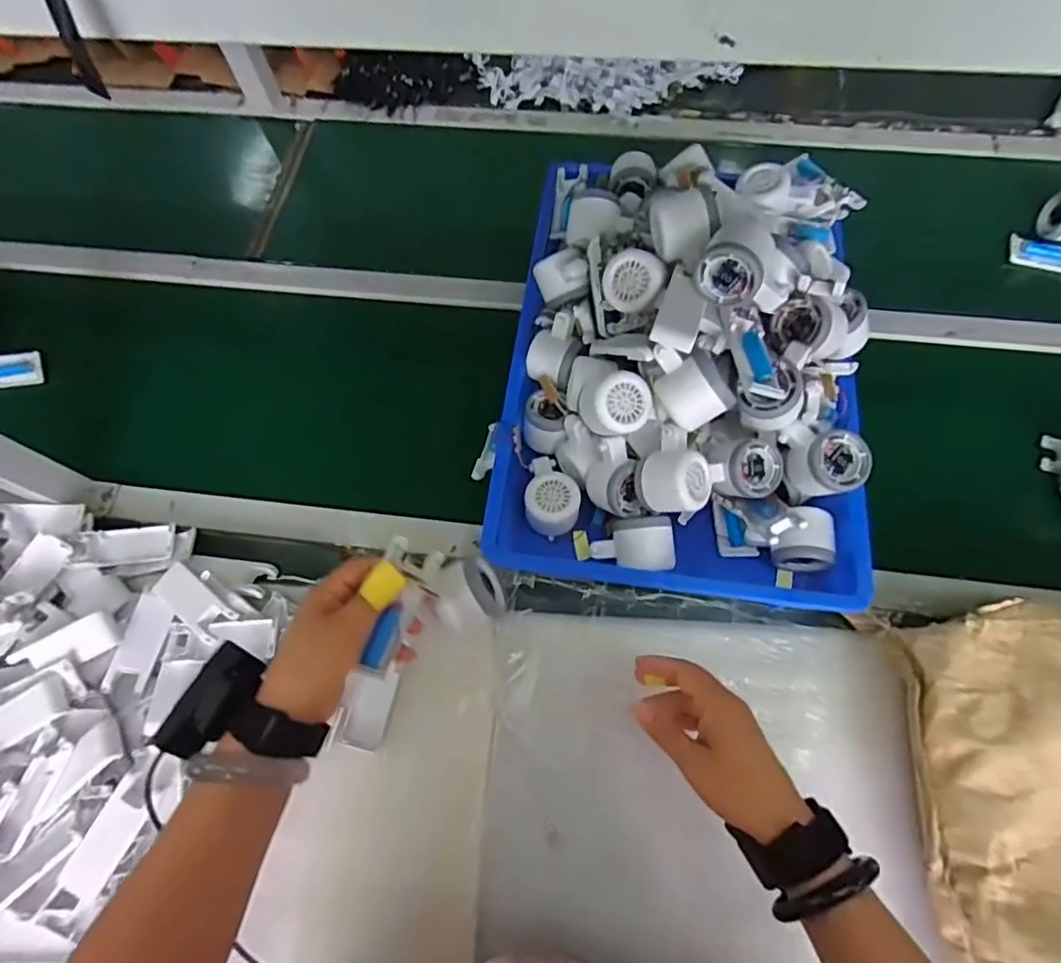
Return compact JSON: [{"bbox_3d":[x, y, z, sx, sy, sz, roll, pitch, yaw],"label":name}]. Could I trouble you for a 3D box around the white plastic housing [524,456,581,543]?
[{"bbox_3d":[0.023,0.014,0.600,0.058,0.042,0.085,-2,68,1],"label":"white plastic housing"}]

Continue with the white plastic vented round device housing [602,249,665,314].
[{"bbox_3d":[0.102,-0.195,0.548,0.057,0.031,0.055,6,104,26],"label":"white plastic vented round device housing"}]

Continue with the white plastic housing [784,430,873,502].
[{"bbox_3d":[0.286,-0.013,0.548,0.059,0.063,0.061,-9,68,-2],"label":"white plastic housing"}]

